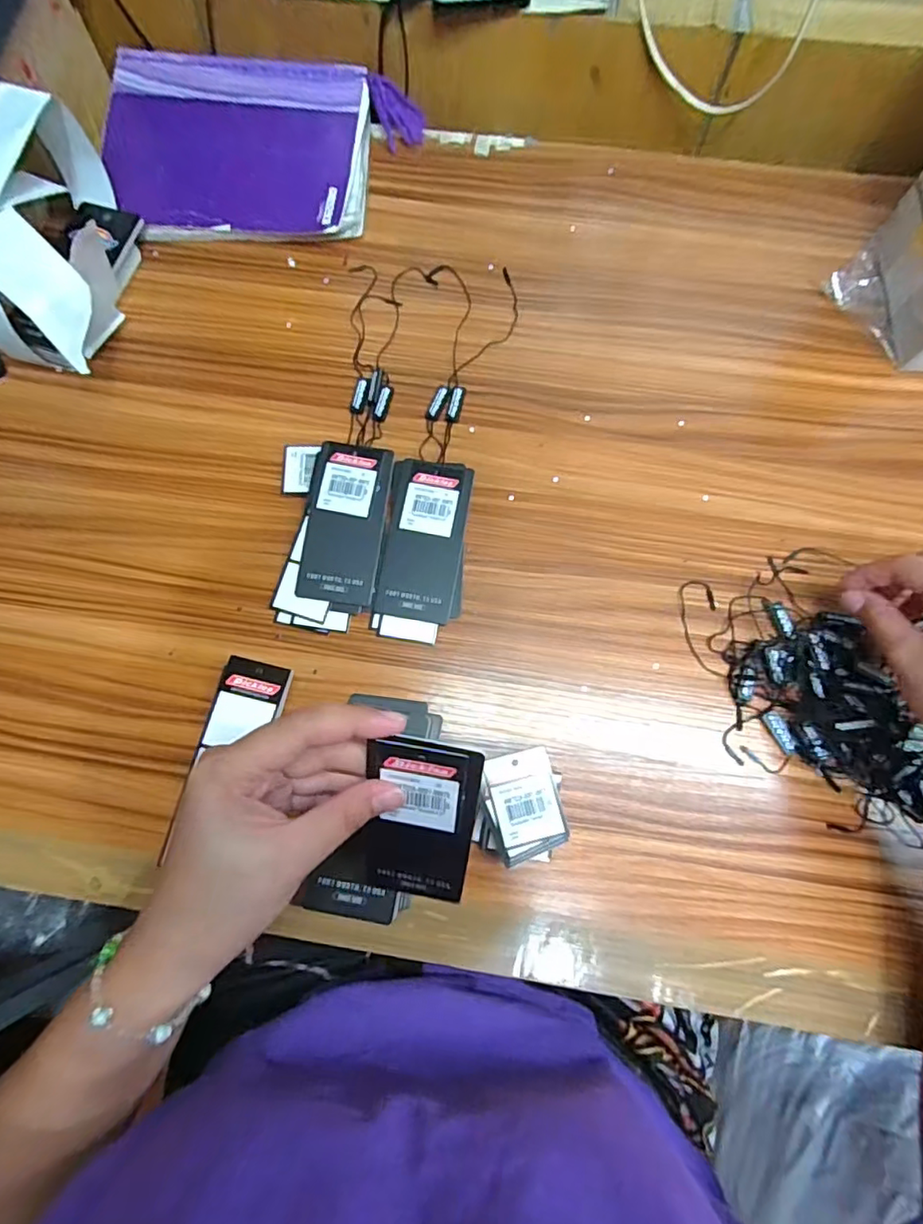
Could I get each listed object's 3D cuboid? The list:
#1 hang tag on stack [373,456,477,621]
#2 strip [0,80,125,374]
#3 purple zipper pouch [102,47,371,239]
[{"bbox_3d":[-0.024,-0.048,0.384,0.048,0.008,0.108,9,76,3],"label":"hang tag on stack"},{"bbox_3d":[-0.276,-0.246,0.393,0.087,0.100,0.167,7,75,2],"label":"strip"},{"bbox_3d":[-0.174,-0.364,0.456,0.197,0.030,0.156,2,75,1],"label":"purple zipper pouch"}]

